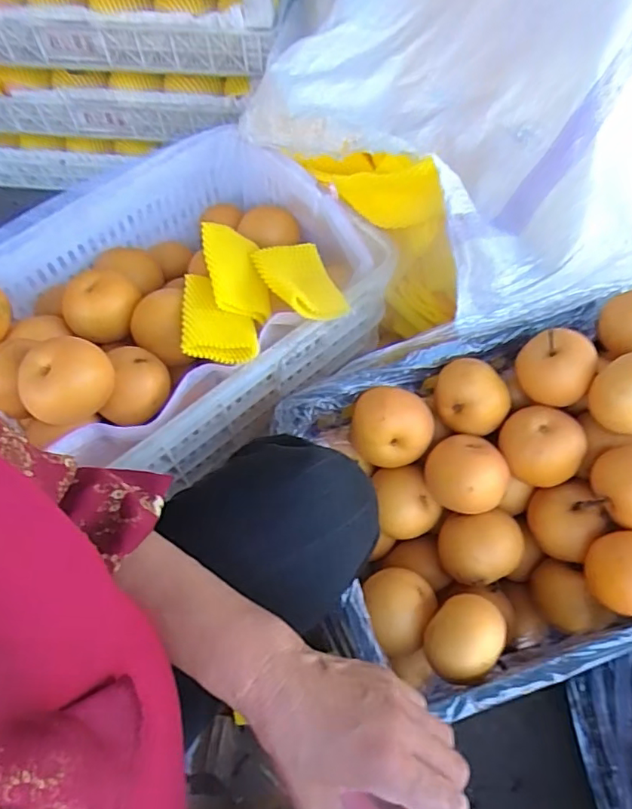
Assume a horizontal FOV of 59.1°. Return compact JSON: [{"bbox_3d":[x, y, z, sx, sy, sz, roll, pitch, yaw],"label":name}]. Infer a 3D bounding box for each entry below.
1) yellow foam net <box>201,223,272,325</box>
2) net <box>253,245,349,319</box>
[{"bbox_3d":[-0.097,-0.162,0.668,0.062,0.030,0.140,-13,63,-6],"label":"yellow foam net"},{"bbox_3d":[-0.023,-0.153,0.662,0.084,0.052,0.144,-18,64,-8],"label":"net"}]

